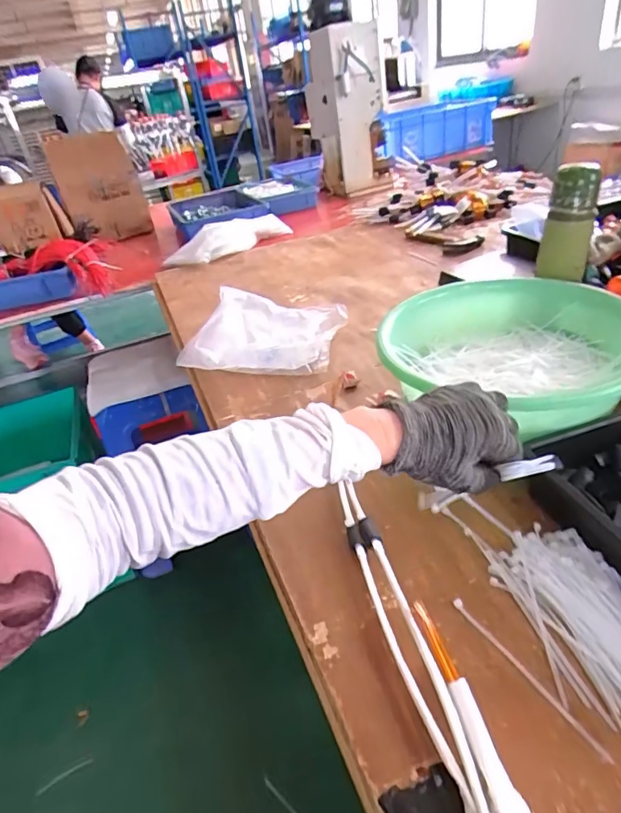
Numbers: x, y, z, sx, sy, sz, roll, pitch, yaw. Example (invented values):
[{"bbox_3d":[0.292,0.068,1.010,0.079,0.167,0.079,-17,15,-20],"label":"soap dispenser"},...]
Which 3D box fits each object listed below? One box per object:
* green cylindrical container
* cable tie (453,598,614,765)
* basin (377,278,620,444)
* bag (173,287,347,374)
[{"bbox_3d":[0.373,-0.262,0.699,0.066,0.148,0.052,14,40,32],"label":"green cylindrical container"},{"bbox_3d":[0.168,0.206,0.382,0.011,0.004,0.143,-24,36,-21],"label":"cable tie"},{"bbox_3d":[0.257,-0.078,0.633,0.312,0.082,0.312,-7,33,5],"label":"basin"},{"bbox_3d":[-0.075,-0.138,0.849,0.256,0.085,0.193,-3,34,11],"label":"bag"}]

